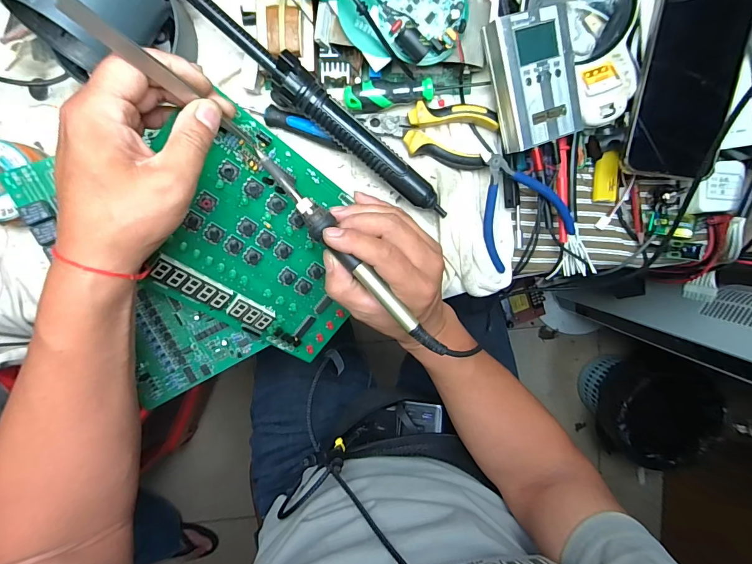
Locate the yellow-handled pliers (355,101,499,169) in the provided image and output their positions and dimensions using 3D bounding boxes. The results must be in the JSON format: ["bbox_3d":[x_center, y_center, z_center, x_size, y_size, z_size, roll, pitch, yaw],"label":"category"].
[{"bbox_3d":[0.047,-0.141,0.351,0.116,0.021,0.053,16,97,-6],"label":"yellow-handled pliers"}]

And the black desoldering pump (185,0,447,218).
[{"bbox_3d":[-0.060,-0.157,0.326,0.301,0.032,0.030,39,94,-8],"label":"black desoldering pump"}]

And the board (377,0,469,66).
[{"bbox_3d":[0.037,-0.215,0.309,0.069,0.020,0.067,-1,99,-3],"label":"board"}]

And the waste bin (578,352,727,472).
[{"bbox_3d":[0.685,0.322,1.020,0.249,0.239,0.258,-1,99,-3],"label":"waste bin"}]

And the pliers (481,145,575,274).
[{"bbox_3d":[0.126,-0.073,0.363,0.082,0.027,0.111,-35,99,2],"label":"pliers"}]

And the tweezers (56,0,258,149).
[{"bbox_3d":[-0.121,-0.119,0.238,0.007,0.131,0.010,38,96,27],"label":"tweezers"}]

